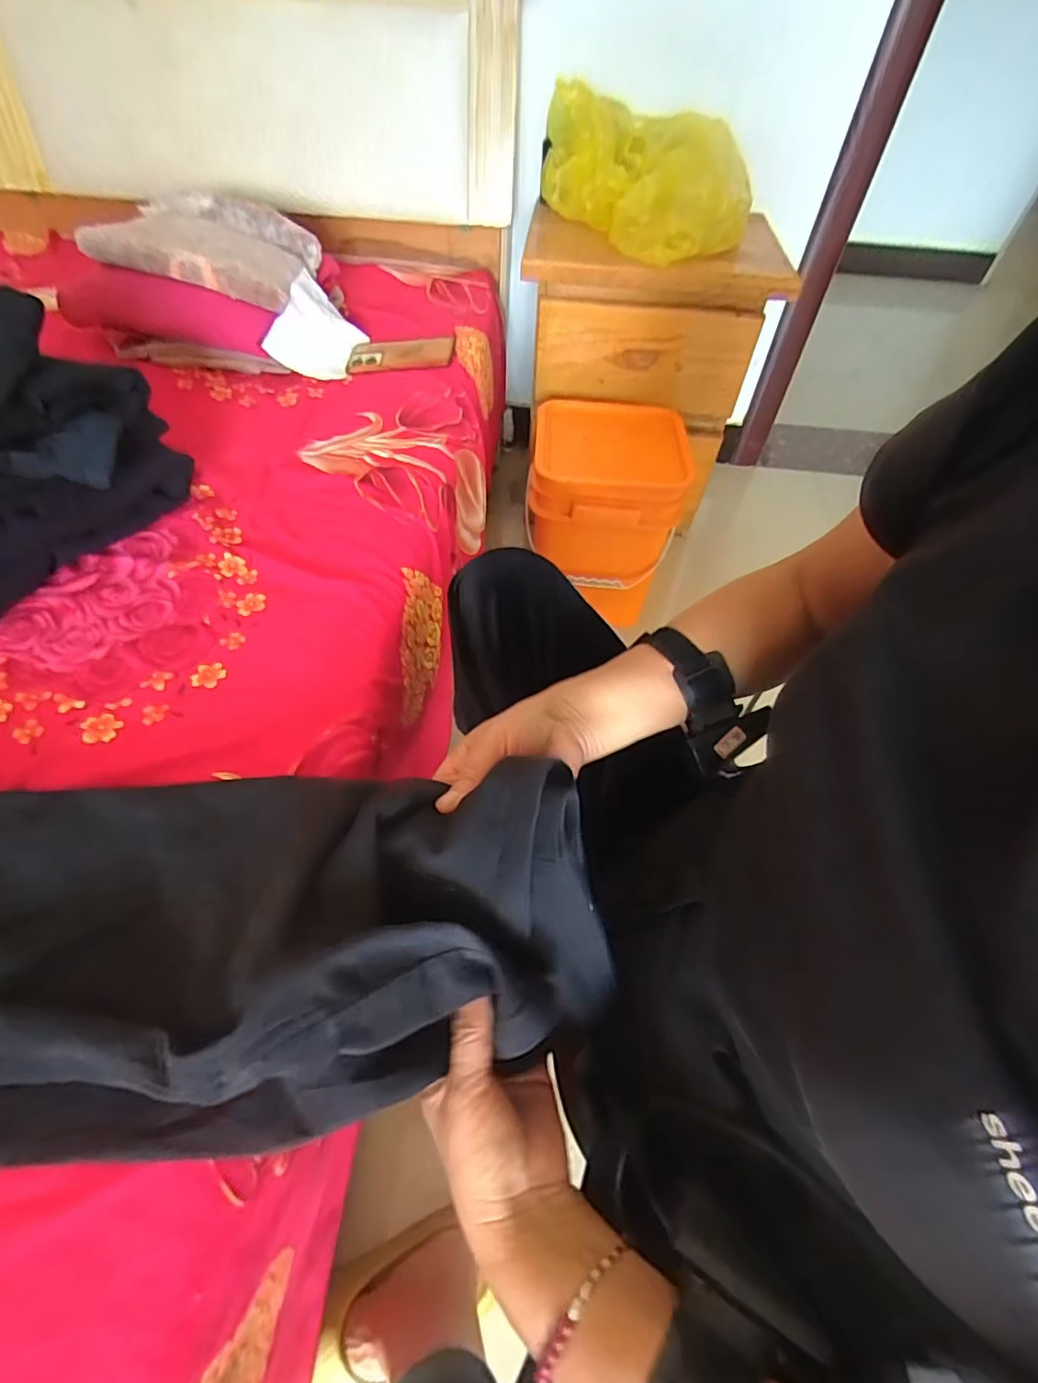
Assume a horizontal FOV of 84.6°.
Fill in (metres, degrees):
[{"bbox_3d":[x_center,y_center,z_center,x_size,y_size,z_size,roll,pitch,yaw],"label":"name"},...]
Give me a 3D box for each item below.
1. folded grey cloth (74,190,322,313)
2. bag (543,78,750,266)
[{"bbox_3d":[-0.463,-0.675,0.856,0.309,0.065,0.196,10,53,5],"label":"folded grey cloth"},{"bbox_3d":[0.221,-0.819,0.898,0.264,0.135,0.297,-19,56,-16],"label":"bag"}]

